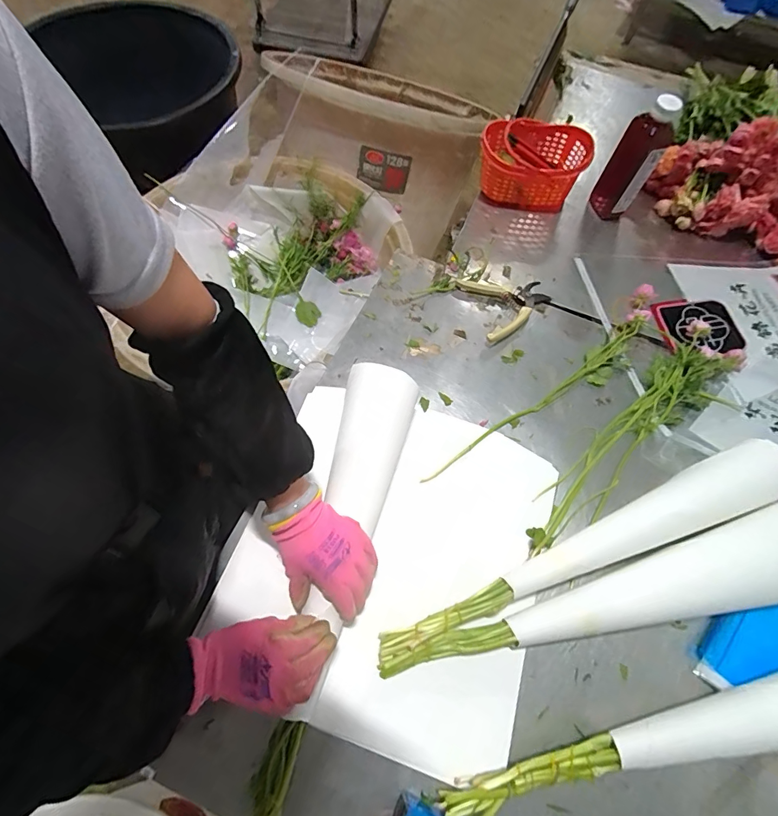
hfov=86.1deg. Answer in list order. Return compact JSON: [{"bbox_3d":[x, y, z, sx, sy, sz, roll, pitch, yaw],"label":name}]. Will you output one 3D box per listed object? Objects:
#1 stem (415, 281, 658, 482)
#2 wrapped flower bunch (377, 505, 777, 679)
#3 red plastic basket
[{"bbox_3d":[0.260,-0.030,0.623,0.491,0.027,0.070,-39,72,-16],"label":"stem"},{"bbox_3d":[0.262,0.234,0.479,0.547,0.080,0.092,-14,66,-9],"label":"wrapped flower bunch"},{"bbox_3d":[0.268,-0.463,0.799,0.188,0.101,0.125,22,66,7],"label":"red plastic basket"}]

